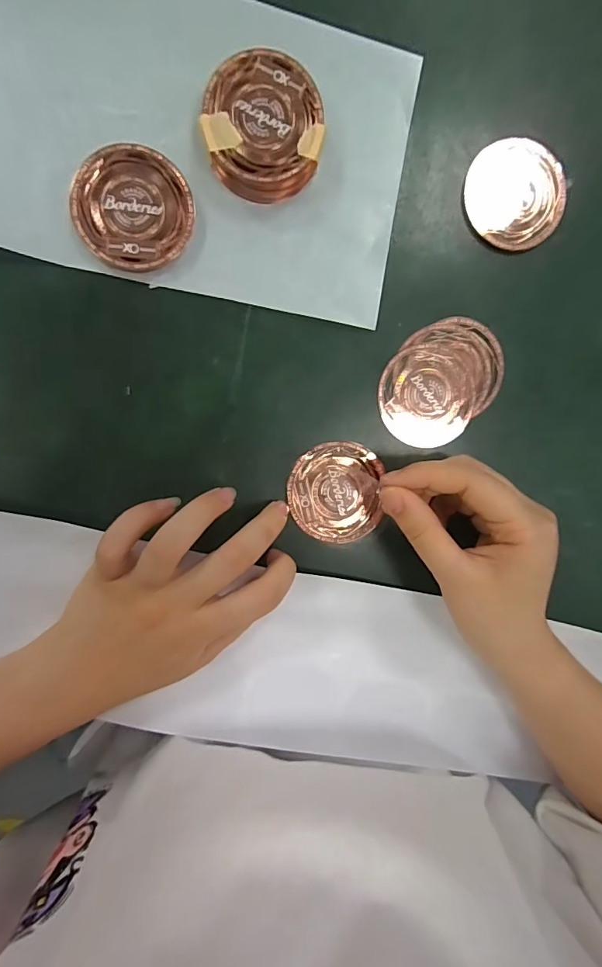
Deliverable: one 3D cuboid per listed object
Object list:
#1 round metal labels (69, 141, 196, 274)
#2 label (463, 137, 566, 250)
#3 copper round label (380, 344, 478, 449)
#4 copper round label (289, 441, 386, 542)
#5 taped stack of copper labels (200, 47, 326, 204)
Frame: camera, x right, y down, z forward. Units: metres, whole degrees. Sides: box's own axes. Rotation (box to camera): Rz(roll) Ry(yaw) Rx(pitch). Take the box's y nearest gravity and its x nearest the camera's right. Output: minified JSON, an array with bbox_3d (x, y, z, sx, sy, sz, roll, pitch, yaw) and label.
[{"bbox_3d":[-0.088,-0.143,0.232,0.060,0.010,0.059,-1,96,-7],"label":"round metal labels"},{"bbox_3d":[0.127,-0.172,0.262,0.058,0.009,0.061,-1,96,-7],"label":"label"},{"bbox_3d":[0.078,-0.053,0.268,0.059,0.004,0.059,-1,96,-7],"label":"copper round label"},{"bbox_3d":[0.021,0.006,0.265,0.054,0.004,0.058,-1,96,-7],"label":"copper round label"},{"bbox_3d":[-0.020,-0.183,0.232,0.059,0.020,0.065,-17,98,-5],"label":"taped stack of copper labels"}]

